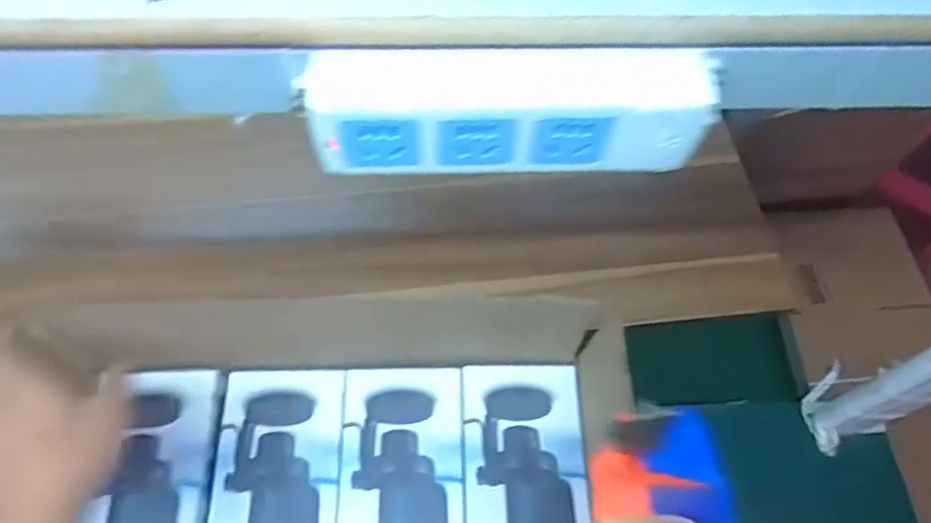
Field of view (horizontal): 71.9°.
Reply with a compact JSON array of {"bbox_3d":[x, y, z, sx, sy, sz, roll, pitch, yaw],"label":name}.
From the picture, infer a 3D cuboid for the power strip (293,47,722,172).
[{"bbox_3d":[0.019,-0.068,0.284,0.172,0.052,0.030,0,60,-2],"label":"power strip"}]

